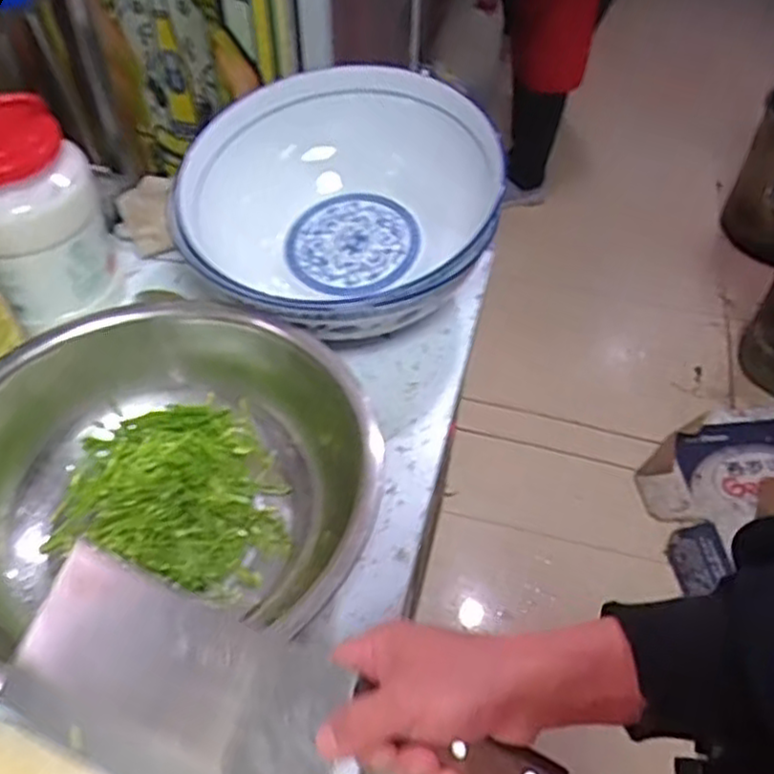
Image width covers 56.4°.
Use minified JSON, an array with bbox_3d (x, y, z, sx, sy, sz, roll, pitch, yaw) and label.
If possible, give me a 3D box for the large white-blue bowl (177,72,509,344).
[{"bbox_3d":[-0.059,-0.185,0.801,0.341,0.172,0.364,1,50,-1],"label":"large white-blue bowl"}]

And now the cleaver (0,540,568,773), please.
[{"bbox_3d":[-0.077,0.195,0.414,0.297,0.024,0.105,21,76,12],"label":"cleaver"}]

